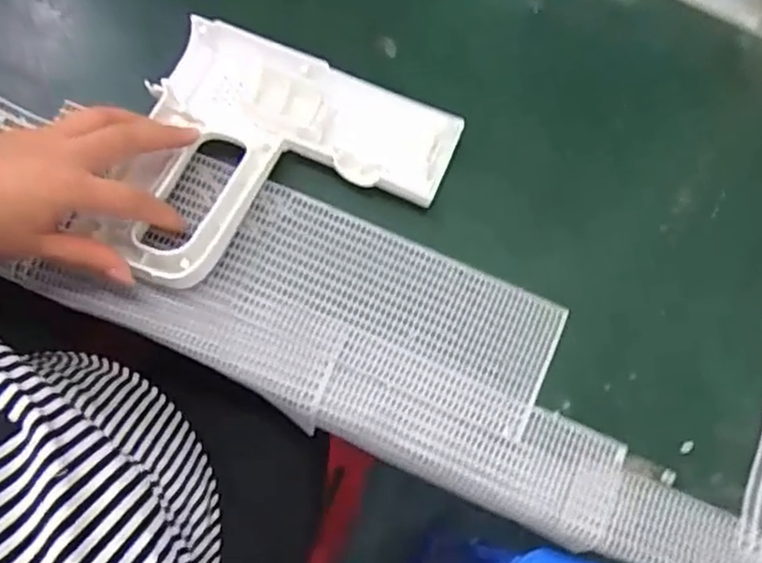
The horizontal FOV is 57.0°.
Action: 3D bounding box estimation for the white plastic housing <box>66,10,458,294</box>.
[{"bbox_3d":[-0.074,-0.067,0.477,0.204,0.043,0.180,22,77,4],"label":"white plastic housing"}]

